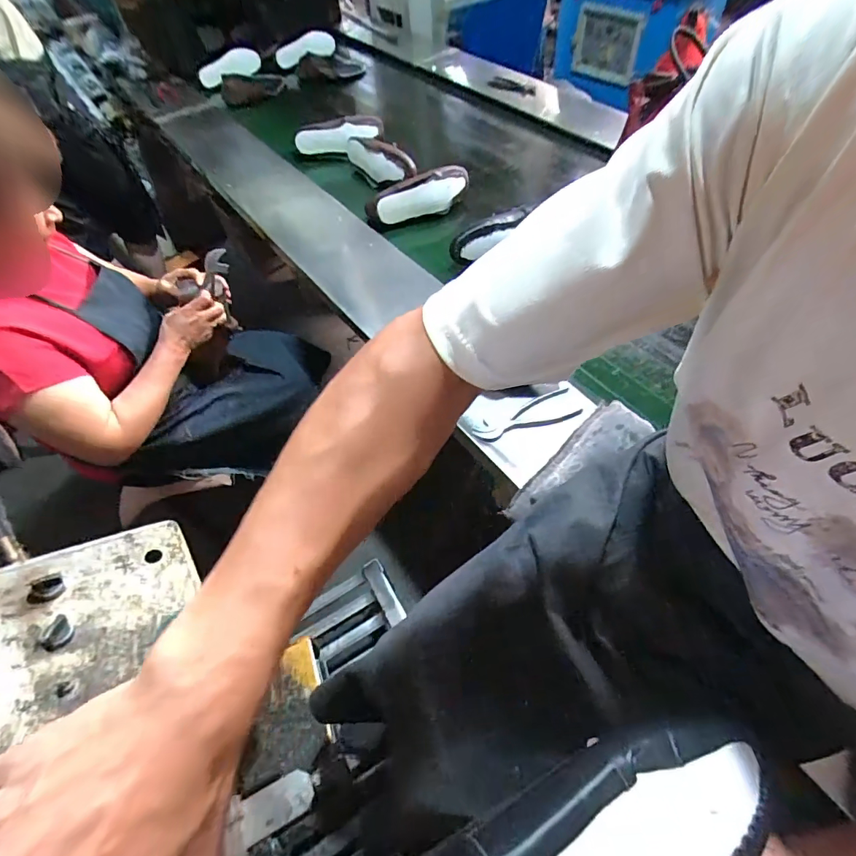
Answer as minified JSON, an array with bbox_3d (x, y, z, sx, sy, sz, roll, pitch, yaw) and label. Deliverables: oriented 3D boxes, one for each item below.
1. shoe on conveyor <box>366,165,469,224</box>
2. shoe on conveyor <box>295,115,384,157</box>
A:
[{"bbox_3d":[-0.023,-0.634,1.217,0.319,0.095,0.079,-30,59,-16],"label":"shoe on conveyor"},{"bbox_3d":[-0.267,-0.924,1.413,0.308,0.087,0.121,-25,57,-13],"label":"shoe on conveyor"}]

